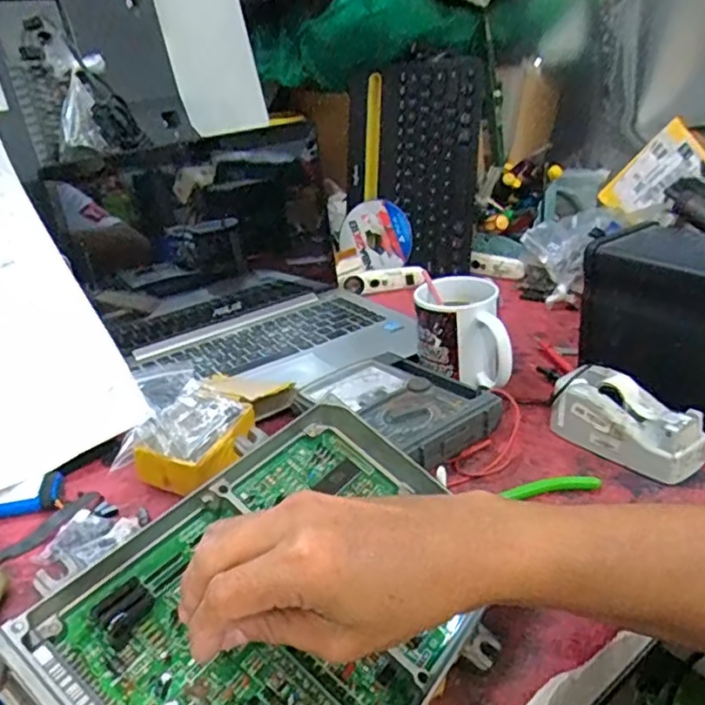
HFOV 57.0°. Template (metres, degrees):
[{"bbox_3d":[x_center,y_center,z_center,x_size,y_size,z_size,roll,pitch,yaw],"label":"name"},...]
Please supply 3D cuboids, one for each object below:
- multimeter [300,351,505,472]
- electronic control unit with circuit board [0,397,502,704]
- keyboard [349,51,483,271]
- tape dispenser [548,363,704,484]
[{"bbox_3d":[0.042,0.048,0.595,0.129,0.033,0.159,-23,31,-34],"label":"multimeter"},{"bbox_3d":[-0.027,0.131,0.339,0.182,0.029,0.243,38,42,16],"label":"electronic control unit with circuit board"},{"bbox_3d":[0.088,-0.261,0.932,0.190,0.298,0.046,5,13,26],"label":"keyboard"},{"bbox_3d":[0.222,0.056,0.530,0.048,0.056,0.118,-21,30,-31],"label":"tape dispenser"}]

